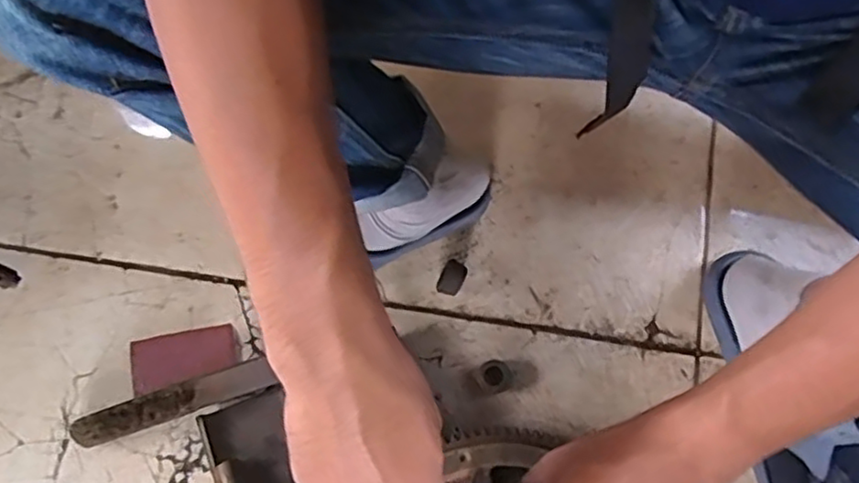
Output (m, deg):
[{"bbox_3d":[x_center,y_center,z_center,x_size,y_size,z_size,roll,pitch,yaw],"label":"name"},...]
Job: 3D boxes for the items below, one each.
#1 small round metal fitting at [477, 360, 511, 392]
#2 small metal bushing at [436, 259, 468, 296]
[{"bbox_3d":[0.061,0.127,0.623,0.030,0.014,0.028,0,76,1],"label":"small round metal fitting"},{"bbox_3d":[0.022,0.037,0.651,0.023,0.024,0.034,24,77,6],"label":"small metal bushing"}]

